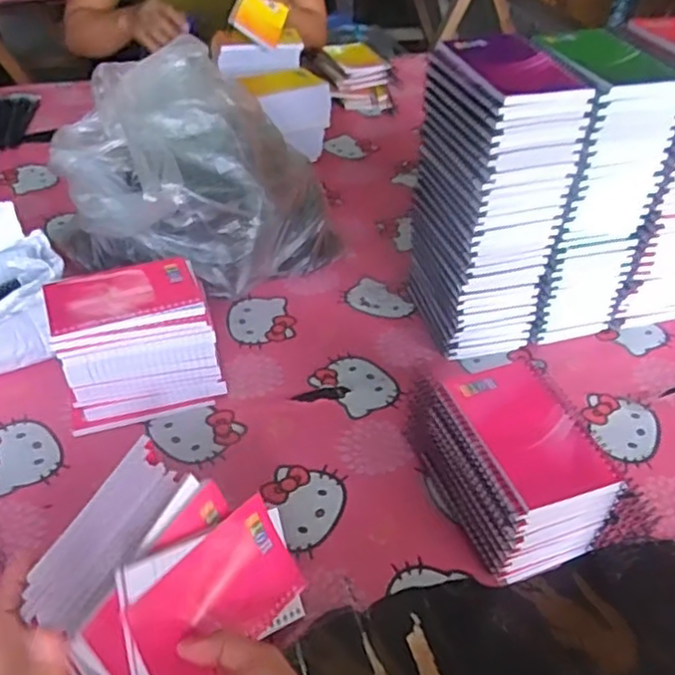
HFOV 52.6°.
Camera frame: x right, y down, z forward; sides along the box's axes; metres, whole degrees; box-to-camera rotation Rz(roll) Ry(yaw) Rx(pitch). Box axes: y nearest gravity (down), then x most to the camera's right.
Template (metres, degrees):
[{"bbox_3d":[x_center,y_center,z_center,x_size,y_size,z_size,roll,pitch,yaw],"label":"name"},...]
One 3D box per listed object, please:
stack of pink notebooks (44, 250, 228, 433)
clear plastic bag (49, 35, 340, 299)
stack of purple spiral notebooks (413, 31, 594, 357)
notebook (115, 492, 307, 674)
[{"bbox_3d":[-0.187,0.003,0.641,0.140,0.107,0.108,-13,44,-17],"label":"stack of pink notebooks"},{"bbox_3d":[-0.163,-0.177,0.769,0.262,0.215,0.244,31,49,28],"label":"clear plastic bag"},{"bbox_3d":[0.141,-0.119,0.665,0.092,0.290,0.123,-12,44,-16],"label":"stack of purple spiral notebooks"},{"bbox_3d":[-0.079,0.175,0.461,0.015,0.093,0.135,-19,0,44],"label":"notebook"}]

